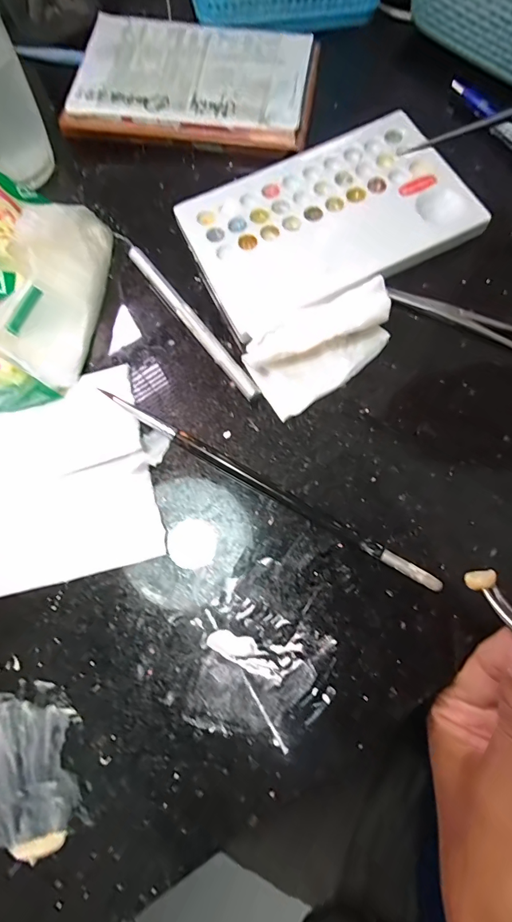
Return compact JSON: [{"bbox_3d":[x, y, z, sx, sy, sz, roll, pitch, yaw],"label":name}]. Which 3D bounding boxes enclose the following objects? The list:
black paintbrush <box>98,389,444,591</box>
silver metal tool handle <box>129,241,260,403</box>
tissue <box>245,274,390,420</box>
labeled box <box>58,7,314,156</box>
[{"bbox_3d":[0.003,0.011,0.193,0.180,0.008,0.008,30,80,8],"label":"black paintbrush"},{"bbox_3d":[-0.036,-0.077,0.219,0.008,0.004,0.116,-42,75,13],"label":"silver metal tool handle"},{"bbox_3d":[0.034,-0.061,0.206,0.078,0.016,0.044,-34,79,-6],"label":"tissue"},{"bbox_3d":[-0.039,-0.245,0.262,0.149,0.018,0.093,8,78,3],"label":"labeled box"}]

